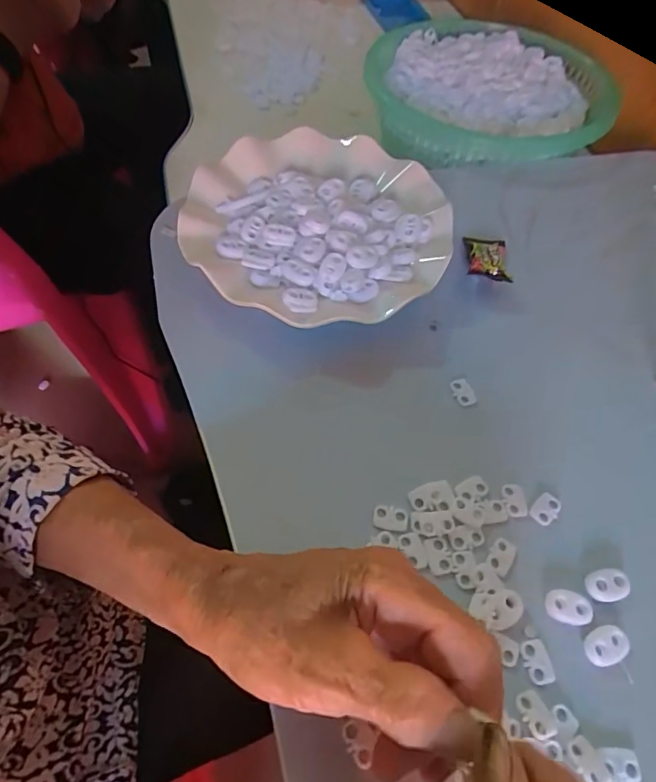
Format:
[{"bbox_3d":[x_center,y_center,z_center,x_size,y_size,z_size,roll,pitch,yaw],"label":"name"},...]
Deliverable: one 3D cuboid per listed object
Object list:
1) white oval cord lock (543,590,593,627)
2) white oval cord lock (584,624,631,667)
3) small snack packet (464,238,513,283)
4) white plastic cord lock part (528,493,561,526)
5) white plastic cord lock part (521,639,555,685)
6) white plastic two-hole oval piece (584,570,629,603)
[{"bbox_3d":[0.118,0.105,0.240,0.022,0.004,0.014,15,61,15],"label":"white oval cord lock"},{"bbox_3d":[0.132,0.120,0.233,0.021,0.005,0.015,-18,58,-6],"label":"white oval cord lock"},{"bbox_3d":[0.114,-0.095,0.351,0.028,0.008,0.049,8,49,1],"label":"small snack packet"},{"bbox_3d":[0.119,0.064,0.268,0.019,0.004,0.013,-41,63,-19],"label":"white plastic cord lock part"},{"bbox_3d":[0.098,0.126,0.230,0.012,0.004,0.018,-13,58,-2],"label":"white plastic cord lock part"},{"bbox_3d":[0.140,0.097,0.246,0.022,0.004,0.015,-12,58,-2],"label":"white plastic two-hole oval piece"}]

